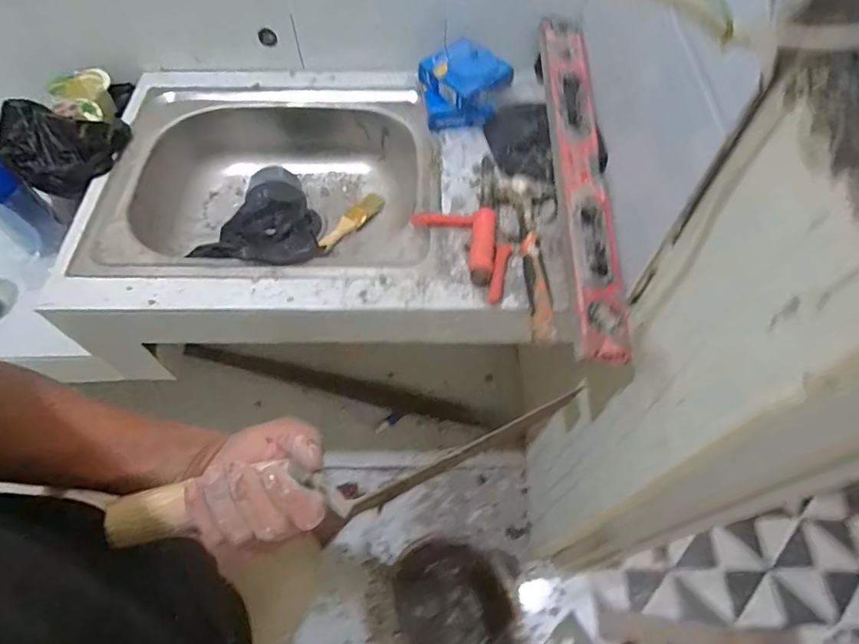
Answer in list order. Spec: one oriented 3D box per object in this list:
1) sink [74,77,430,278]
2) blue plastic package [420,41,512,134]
[{"bbox_3d":[-0.243,-0.221,0.852,0.492,0.146,0.450,-4,59,-2],"label":"sink"},{"bbox_3d":[0.058,-0.387,0.817,0.144,0.076,0.127,-4,59,-2],"label":"blue plastic package"}]

